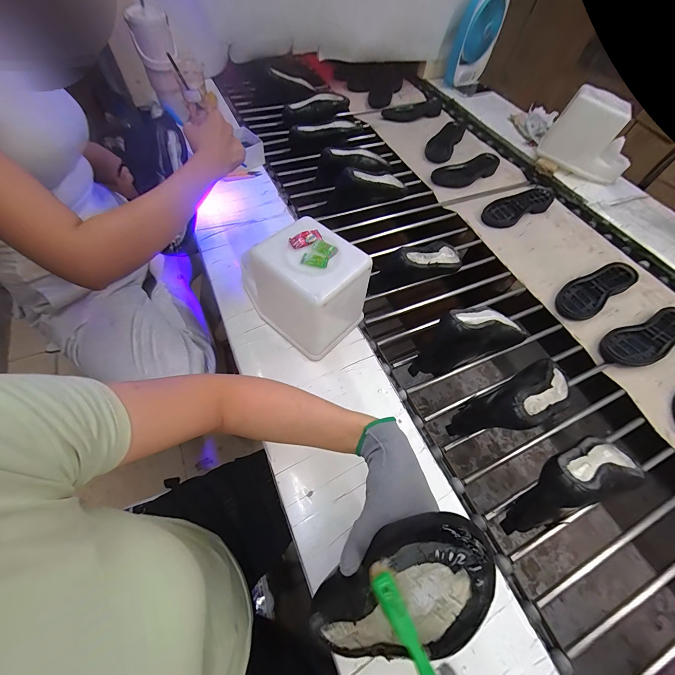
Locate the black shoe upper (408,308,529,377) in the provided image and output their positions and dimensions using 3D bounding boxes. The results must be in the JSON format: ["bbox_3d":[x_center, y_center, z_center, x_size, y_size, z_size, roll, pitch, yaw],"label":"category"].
[{"bbox_3d":[0.251,-0.006,0.579,0.236,0.123,0.082,-15,60,-16],"label":"black shoe upper"}]

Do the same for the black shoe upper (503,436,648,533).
[{"bbox_3d":[0.358,0.216,0.463,0.226,0.118,0.071,-17,60,-16],"label":"black shoe upper"}]

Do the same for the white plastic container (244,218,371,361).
[{"bbox_3d":[-0.044,-0.081,0.509,0.146,0.158,0.126,35,60,16],"label":"white plastic container"}]

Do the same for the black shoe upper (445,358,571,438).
[{"bbox_3d":[0.310,0.109,0.518,0.225,0.124,0.082,-21,61,-19],"label":"black shoe upper"}]

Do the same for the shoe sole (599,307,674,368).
[{"bbox_3d":[0.689,0.001,0.665,0.254,0.023,0.086,-16,60,-16],"label":"shoe sole"}]

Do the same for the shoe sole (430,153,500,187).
[{"bbox_3d":[0.405,-0.527,0.957,0.250,0.027,0.100,-22,61,-19],"label":"shoe sole"}]

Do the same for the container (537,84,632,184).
[{"bbox_3d":[0.782,-0.607,0.931,0.258,0.198,0.081,27,58,11],"label":"container"}]

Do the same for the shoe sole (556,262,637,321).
[{"bbox_3d":[0.621,-0.115,0.727,0.244,0.027,0.084,-25,62,-21],"label":"shoe sole"}]

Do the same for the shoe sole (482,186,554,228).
[{"bbox_3d":[0.540,-0.394,0.882,0.290,0.032,0.091,-24,62,-20],"label":"shoe sole"}]

